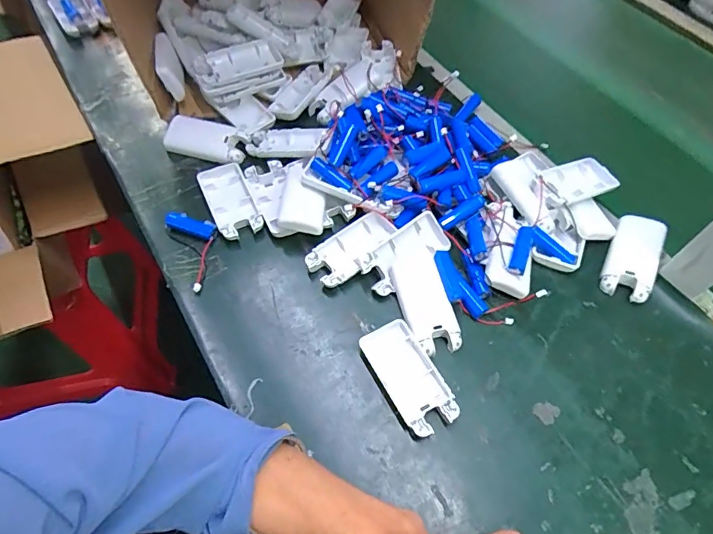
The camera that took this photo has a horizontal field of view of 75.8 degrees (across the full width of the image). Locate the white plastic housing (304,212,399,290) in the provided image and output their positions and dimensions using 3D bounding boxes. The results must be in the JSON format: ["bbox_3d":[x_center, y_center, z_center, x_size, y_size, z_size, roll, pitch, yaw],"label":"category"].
[{"bbox_3d":[-0.004,-0.018,0.453,0.041,0.020,0.095,40,65,21],"label":"white plastic housing"}]

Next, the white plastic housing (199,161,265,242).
[{"bbox_3d":[-0.129,-0.066,0.474,0.045,0.024,0.088,-22,61,-15],"label":"white plastic housing"}]

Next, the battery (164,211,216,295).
[{"bbox_3d":[-0.156,-0.021,0.453,0.043,0.018,0.092,-26,63,-17],"label":"battery"}]

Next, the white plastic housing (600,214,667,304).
[{"bbox_3d":[0.275,-0.009,0.454,0.044,0.029,0.088,25,61,13],"label":"white plastic housing"}]

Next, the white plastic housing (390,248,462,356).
[{"bbox_3d":[0.062,0.032,0.424,0.044,0.015,0.099,-11,59,-9],"label":"white plastic housing"}]

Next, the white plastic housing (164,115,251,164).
[{"bbox_3d":[-0.170,-0.144,0.520,0.097,0.009,0.047,15,82,9],"label":"white plastic housing"}]

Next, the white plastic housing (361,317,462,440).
[{"bbox_3d":[0.044,0.092,0.384,0.046,0.015,0.094,-26,62,-17],"label":"white plastic housing"}]

